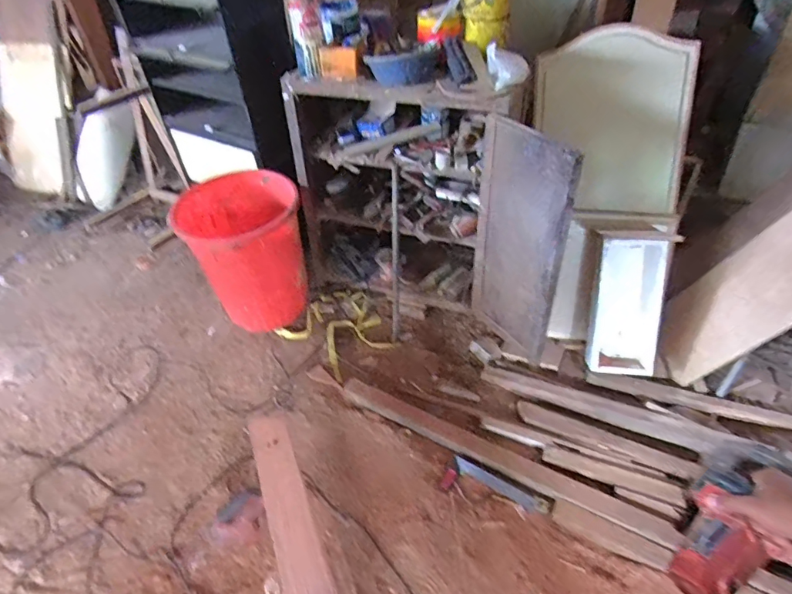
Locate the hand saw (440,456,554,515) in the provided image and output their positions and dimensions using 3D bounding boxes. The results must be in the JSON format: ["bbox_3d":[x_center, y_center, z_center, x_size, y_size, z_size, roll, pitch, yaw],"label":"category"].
[{"bbox_3d":[0.326,0.638,1.552,0.337,0.026,0.120,18,45,23],"label":"hand saw"}]

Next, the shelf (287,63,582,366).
[{"bbox_3d":[0.147,-0.330,1.811,1.050,0.915,0.398,24,48,29],"label":"shelf"}]

